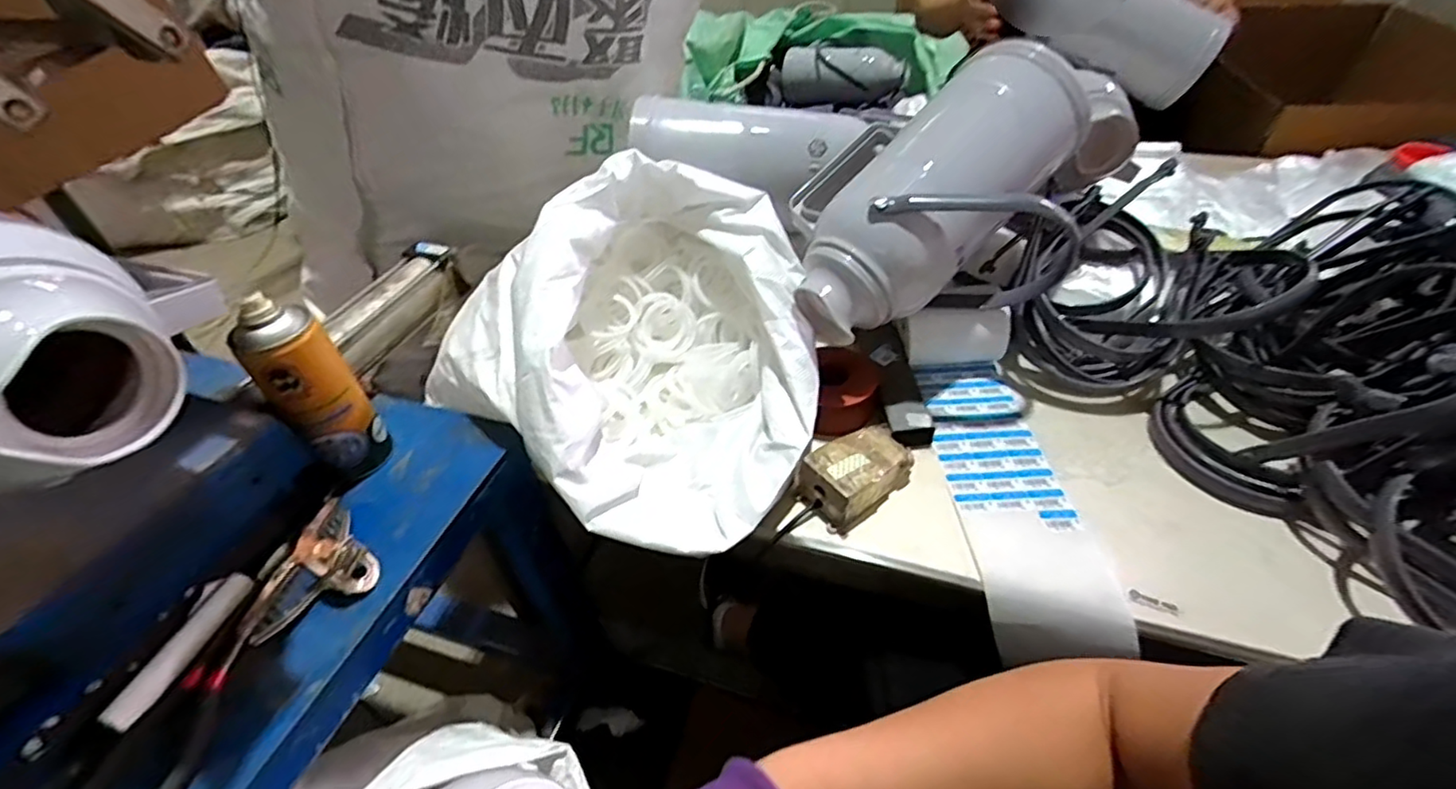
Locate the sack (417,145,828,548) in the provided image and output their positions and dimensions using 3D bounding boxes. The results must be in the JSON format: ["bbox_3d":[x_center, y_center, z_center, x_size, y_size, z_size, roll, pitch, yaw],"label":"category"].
[{"bbox_3d":[-0.070,-0.065,0.636,0.358,0.217,0.362,27,51,29],"label":"sack"}]

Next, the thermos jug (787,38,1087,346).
[{"bbox_3d":[0.232,-0.186,0.656,0.354,0.176,0.222,-40,51,-6],"label":"thermos jug"}]

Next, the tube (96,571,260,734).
[{"bbox_3d":[-0.404,0.187,0.463,0.021,0.015,0.115,7,45,12],"label":"tube"}]

